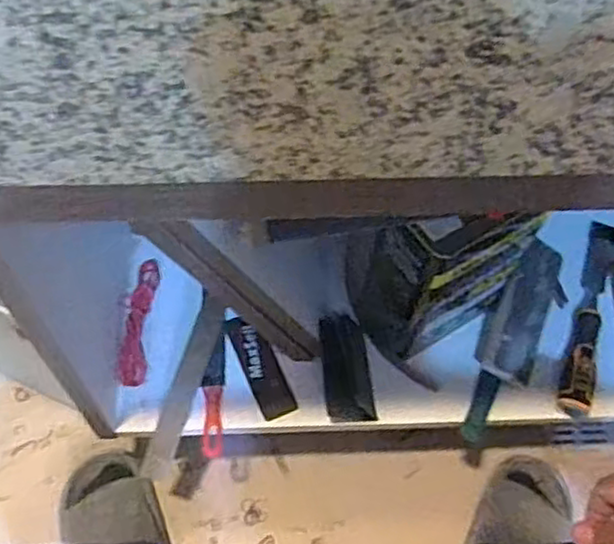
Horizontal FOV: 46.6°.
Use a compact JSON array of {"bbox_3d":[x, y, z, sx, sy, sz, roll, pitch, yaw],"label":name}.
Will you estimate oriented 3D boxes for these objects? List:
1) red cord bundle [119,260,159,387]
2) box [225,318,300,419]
[{"bbox_3d":[-0.199,0.057,0.845,0.035,0.019,0.167,-1,60,-3],"label":"red cord bundle"},{"bbox_3d":[-0.056,0.108,0.835,0.039,0.014,0.135,-20,62,-14],"label":"box"}]

